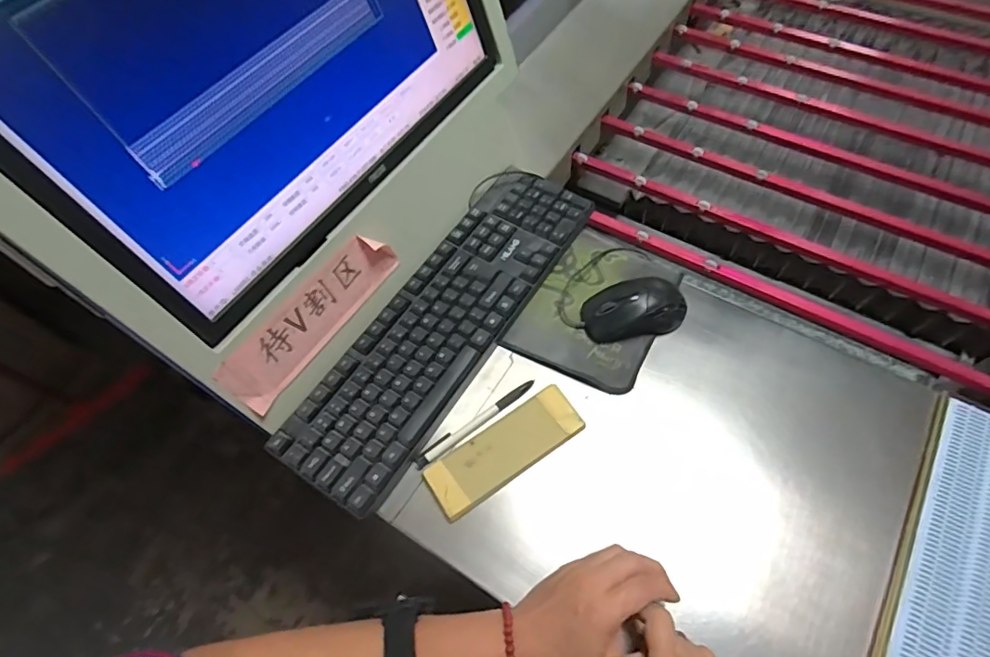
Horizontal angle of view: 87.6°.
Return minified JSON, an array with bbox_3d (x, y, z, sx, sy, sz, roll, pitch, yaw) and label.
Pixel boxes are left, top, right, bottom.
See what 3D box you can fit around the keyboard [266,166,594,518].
[{"bbox_3d":[-0.049,-0.015,0.551,0.120,0.029,0.418,29,66,19],"label":"keyboard"}]

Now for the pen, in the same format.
[{"bbox_3d":[-0.015,0.087,0.499,0.127,0.007,0.013,-34,63,-15],"label":"pen"}]

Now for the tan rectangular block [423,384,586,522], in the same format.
[{"bbox_3d":[0.009,0.112,0.480,0.151,0.012,0.055,-33,63,-15],"label":"tan rectangular block"}]

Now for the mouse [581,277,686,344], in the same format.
[{"bbox_3d":[0.145,-0.023,0.542,0.105,0.036,0.058,-11,60,-3],"label":"mouse"}]

